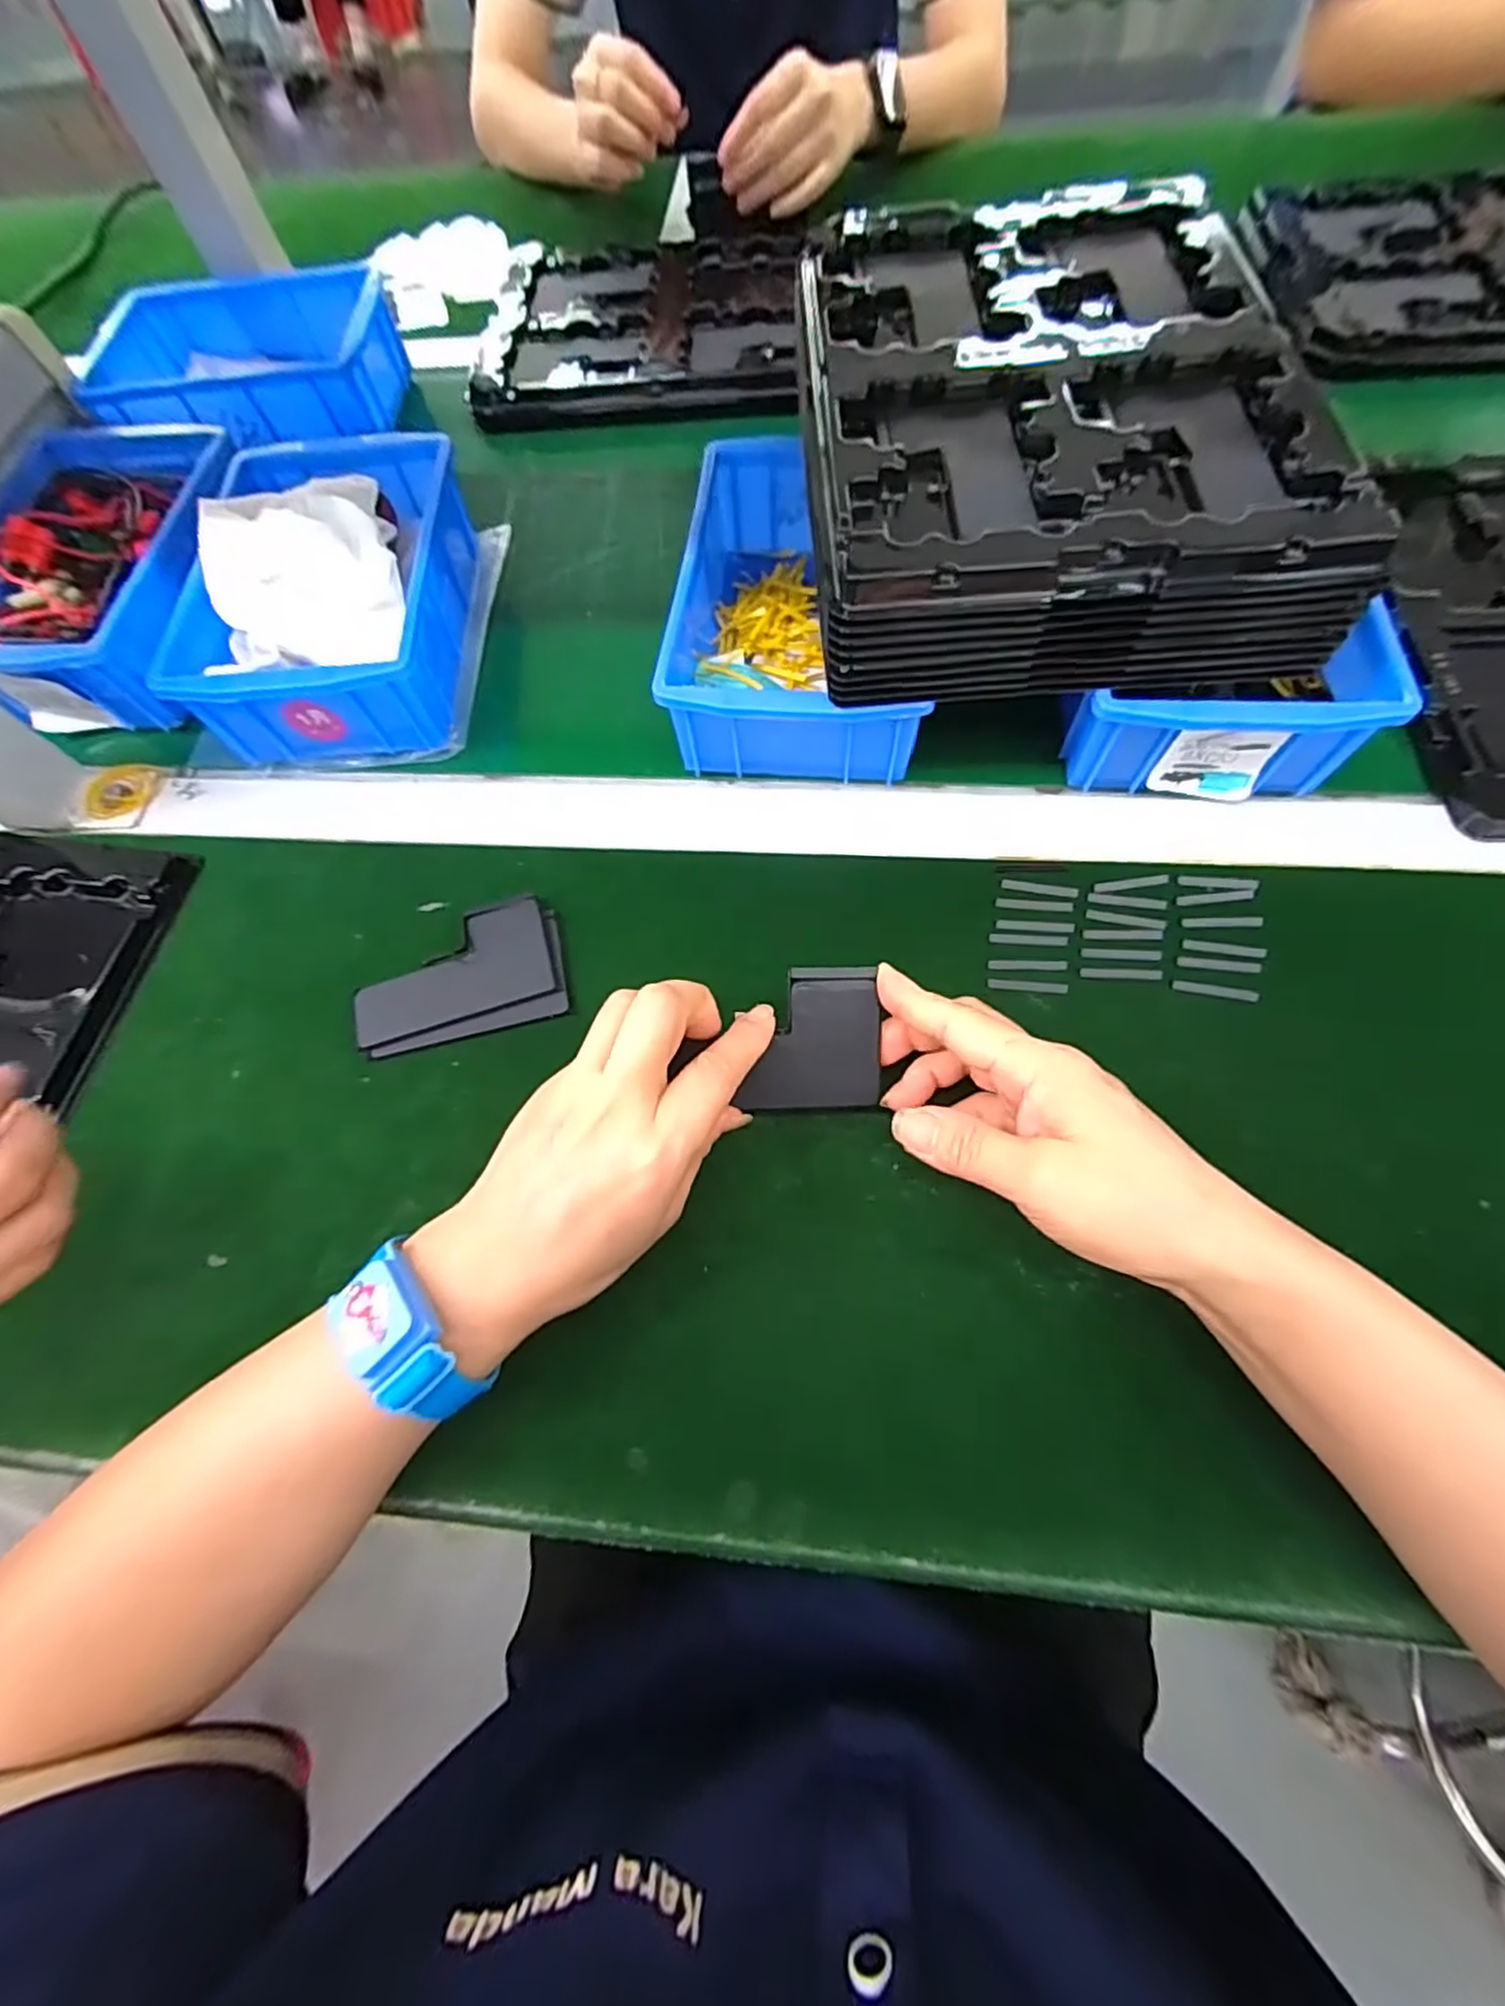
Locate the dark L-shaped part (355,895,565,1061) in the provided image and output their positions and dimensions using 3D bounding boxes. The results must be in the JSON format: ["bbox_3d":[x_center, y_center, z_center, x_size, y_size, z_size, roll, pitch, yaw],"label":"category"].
[{"bbox_3d":[-0.142,-0.014,0.344,0.097,0.009,0.064,-14,67,-1],"label":"dark L-shaped part"}]

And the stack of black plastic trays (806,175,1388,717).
[{"bbox_3d":[0.135,-0.284,0.336,0.207,0.058,0.281,-3,68,3],"label":"stack of black plastic trays"}]

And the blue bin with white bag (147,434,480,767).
[{"bbox_3d":[-0.238,-0.246,0.402,0.129,0.072,0.204,-5,67,2],"label":"blue bin with white bag"}]

